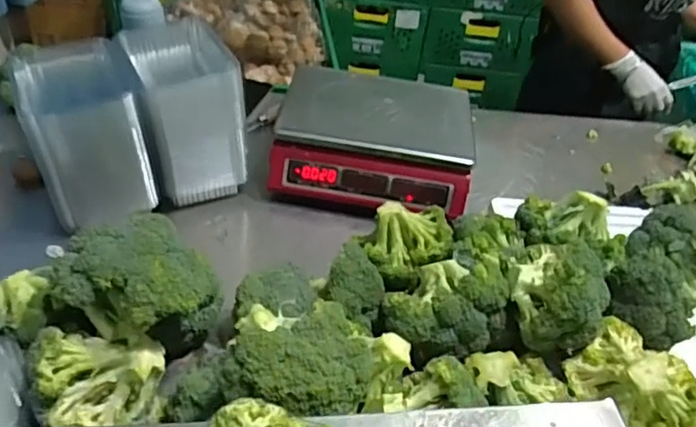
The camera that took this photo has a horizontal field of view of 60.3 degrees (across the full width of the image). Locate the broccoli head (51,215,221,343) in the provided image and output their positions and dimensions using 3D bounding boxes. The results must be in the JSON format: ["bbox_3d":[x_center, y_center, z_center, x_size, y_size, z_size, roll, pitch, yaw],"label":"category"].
[{"bbox_3d":[-0.199,0.076,0.583,0.120,0.130,0.111,5,40,-4],"label":"broccoli head"}]

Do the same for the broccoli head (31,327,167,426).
[{"bbox_3d":[-0.226,0.151,0.551,0.109,0.084,0.073,-2,41,-12],"label":"broccoli head"}]

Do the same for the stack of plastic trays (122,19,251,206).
[{"bbox_3d":[-0.234,-0.146,0.855,0.139,0.180,0.186,-11,43,-21],"label":"stack of plastic trays"}]

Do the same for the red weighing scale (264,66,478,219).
[{"bbox_3d":[0.045,-0.118,0.925,0.293,0.096,0.241,9,40,2],"label":"red weighing scale"}]

